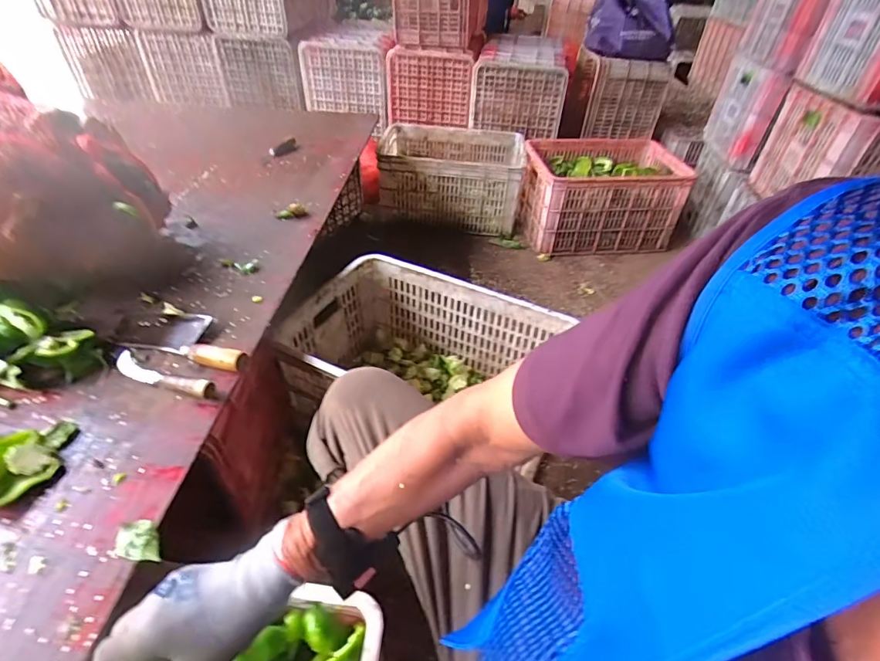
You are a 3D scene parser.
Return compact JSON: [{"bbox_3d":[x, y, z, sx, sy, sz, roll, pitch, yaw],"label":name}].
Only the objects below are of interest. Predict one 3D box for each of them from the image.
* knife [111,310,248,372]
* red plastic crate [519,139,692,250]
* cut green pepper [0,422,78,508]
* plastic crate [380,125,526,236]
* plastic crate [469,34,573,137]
[{"bbox_3d":[-0.401,0.002,0.723,0.242,0.035,0.090,13,41,9],"label":"knife"},{"bbox_3d":[0.563,-0.472,1.616,0.561,0.276,0.326,-4,41,-10],"label":"red plastic crate"},{"bbox_3d":[-0.495,0.150,0.549,0.063,0.048,0.117,21,45,19],"label":"cut green pepper"},{"bbox_3d":[0.034,-0.564,1.691,0.504,0.254,0.322,6,40,2],"label":"plastic crate"},{"bbox_3d":[0.311,-0.926,1.728,0.325,0.249,0.391,11,40,8],"label":"plastic crate"}]

